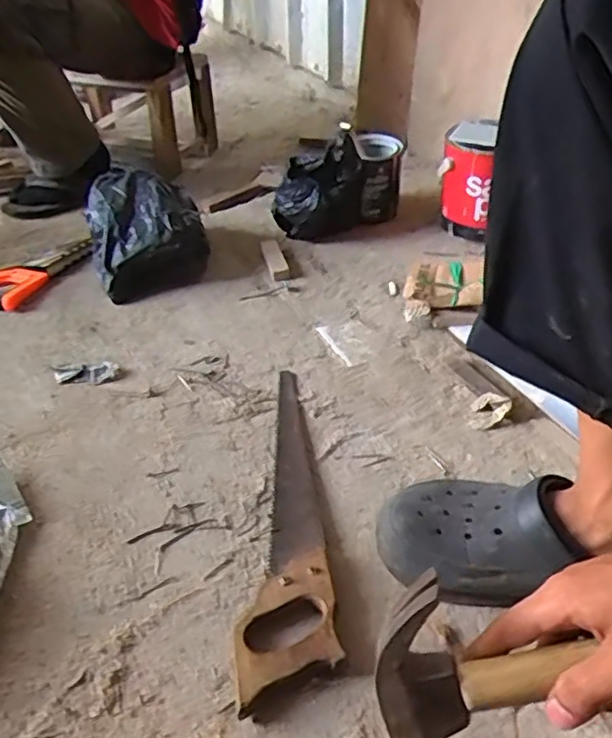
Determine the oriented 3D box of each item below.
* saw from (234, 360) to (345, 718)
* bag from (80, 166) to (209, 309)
[{"bbox_3d":[-0.032,0.140,0.691,0.089,0.024,0.414,-5,40,-3],"label":"saw"},{"bbox_3d":[-0.250,-0.219,1.040,0.183,0.147,0.172,-14,42,-13],"label":"bag"}]

